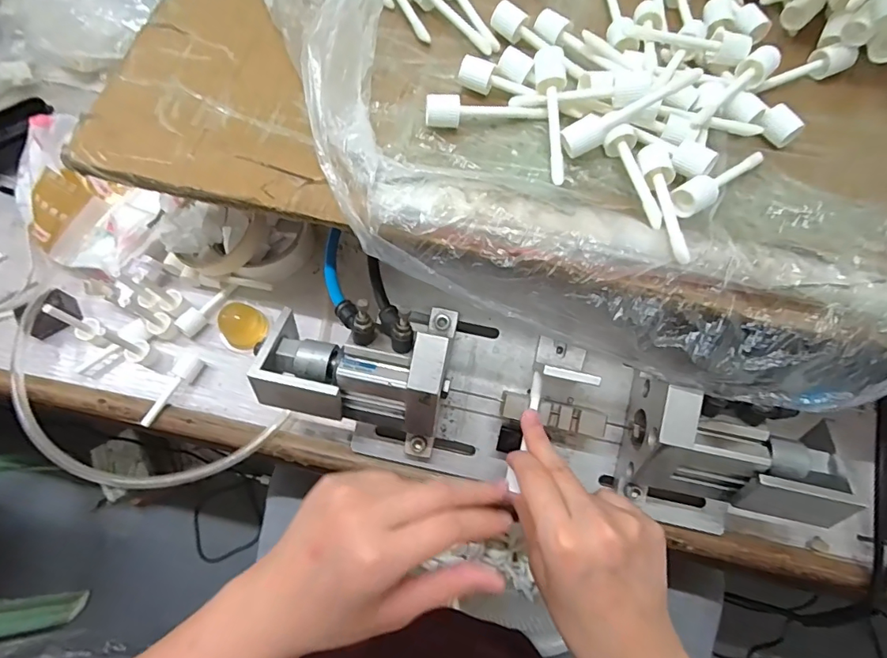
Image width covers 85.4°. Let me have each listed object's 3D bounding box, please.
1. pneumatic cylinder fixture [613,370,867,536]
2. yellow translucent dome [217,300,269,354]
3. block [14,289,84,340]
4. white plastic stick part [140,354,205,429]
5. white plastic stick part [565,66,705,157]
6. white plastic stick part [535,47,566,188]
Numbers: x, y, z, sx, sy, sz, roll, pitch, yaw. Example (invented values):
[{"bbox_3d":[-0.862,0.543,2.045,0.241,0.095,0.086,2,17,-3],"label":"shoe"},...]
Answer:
[{"bbox_3d":[0.185,0.090,0.325,0.141,0.097,0.086,14,72,5],"label":"pneumatic cylinder fixture"},{"bbox_3d":[-0.168,0.000,0.402,0.039,0.025,0.037,0,71,1],"label":"yellow translucent dome"},{"bbox_3d":[-0.335,-0.013,0.409,0.038,0.029,0.027,-32,73,-10],"label":"block"},{"bbox_3d":[-0.223,0.050,0.394,0.016,0.012,0.064,27,73,10],"label":"white plastic stick part"},{"bbox_3d":[0.110,-0.130,0.286,0.083,0.013,0.015,-28,75,10],"label":"white plastic stick part"},{"bbox_3d":[0.066,-0.130,0.295,0.018,0.024,0.083,-1,71,1],"label":"white plastic stick part"}]

